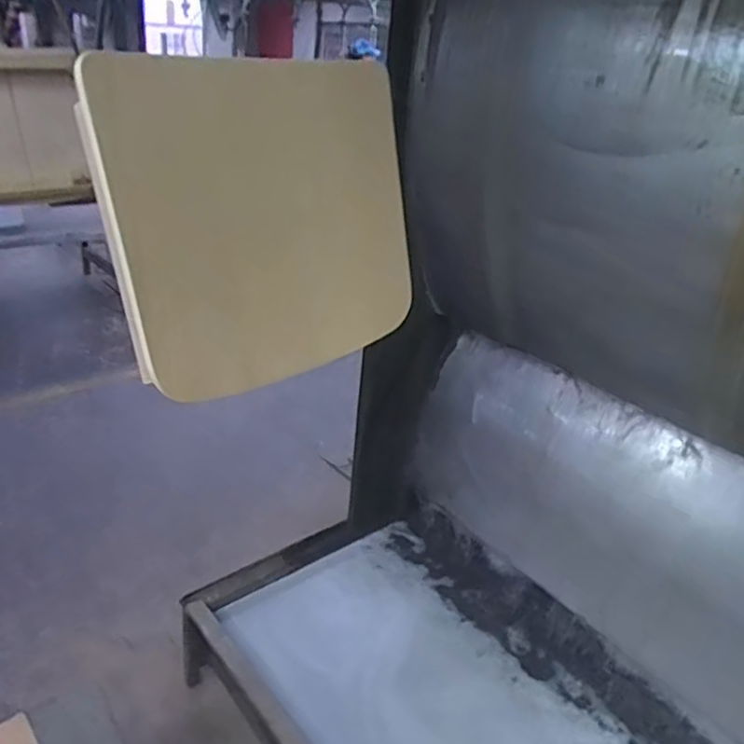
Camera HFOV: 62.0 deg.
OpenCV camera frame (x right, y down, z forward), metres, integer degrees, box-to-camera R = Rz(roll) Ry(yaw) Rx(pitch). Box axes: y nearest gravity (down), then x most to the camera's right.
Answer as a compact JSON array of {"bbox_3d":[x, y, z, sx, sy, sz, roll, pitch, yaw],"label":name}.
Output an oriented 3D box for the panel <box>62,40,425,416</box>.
[{"bbox_3d":[-0.123,-0.190,0.831,0.466,0.409,0.036,-22,28,-39],"label":"panel"}]

